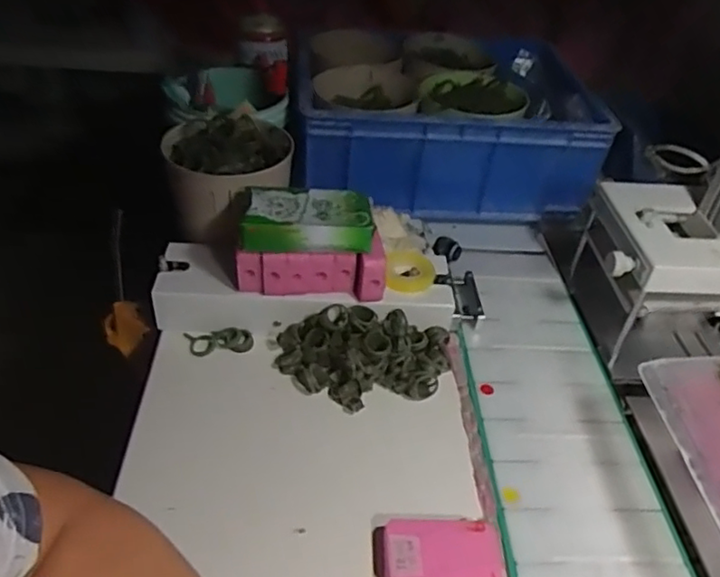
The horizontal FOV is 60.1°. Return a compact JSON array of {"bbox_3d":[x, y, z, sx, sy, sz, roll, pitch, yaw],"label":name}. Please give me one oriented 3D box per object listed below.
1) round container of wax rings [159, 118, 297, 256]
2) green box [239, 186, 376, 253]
[{"bbox_3d":[-0.123,-0.101,0.578,0.115,0.088,0.104,2,40,-4],"label":"round container of wax rings"},{"bbox_3d":[-0.043,-0.057,0.502,0.101,0.028,0.058,0,41,-6],"label":"green box"}]

